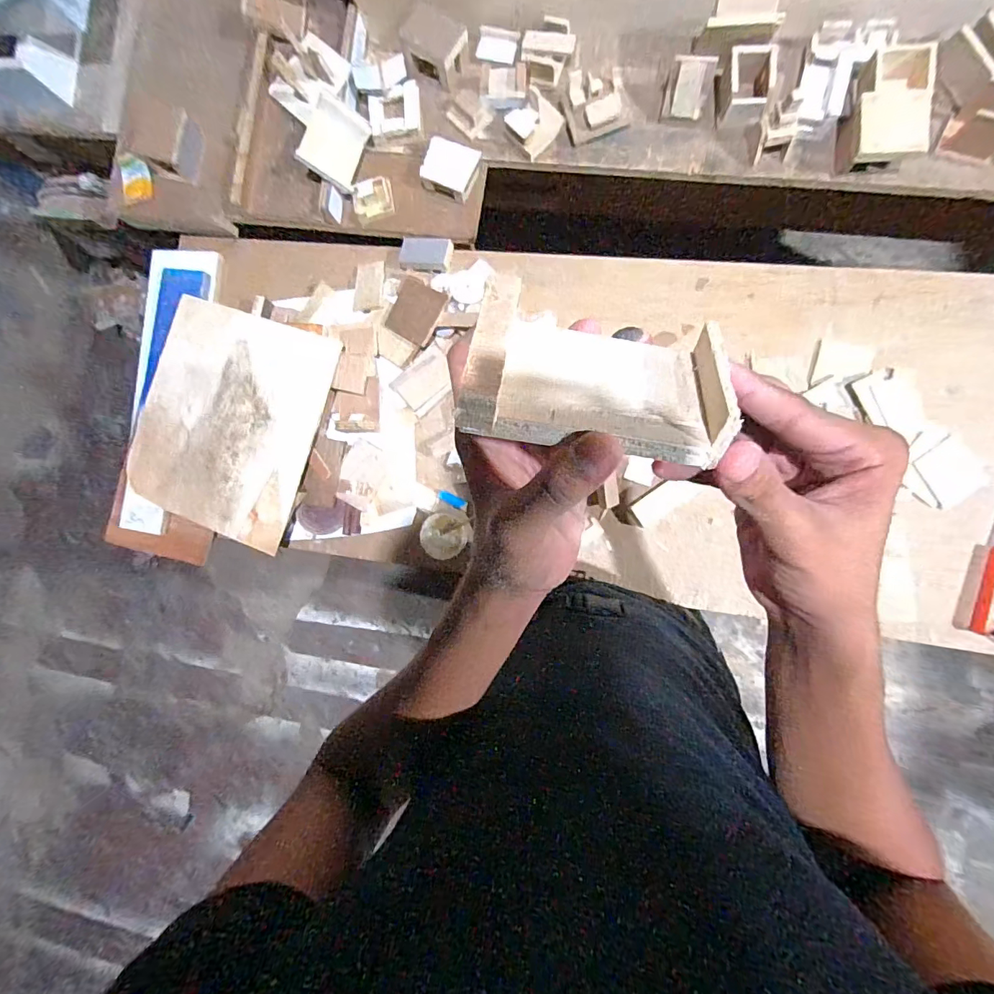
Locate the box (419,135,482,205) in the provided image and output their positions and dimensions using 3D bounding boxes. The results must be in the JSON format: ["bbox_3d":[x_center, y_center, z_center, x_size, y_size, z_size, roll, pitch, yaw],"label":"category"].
[{"bbox_3d":[-0.075,-0.516,0.734,0.086,0.022,0.073,27,93,9],"label":"box"}]

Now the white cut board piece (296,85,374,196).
[{"bbox_3d":[-0.253,-0.553,0.728,0.028,0.083,0.109,32,101,53],"label":"white cut board piece"}]

